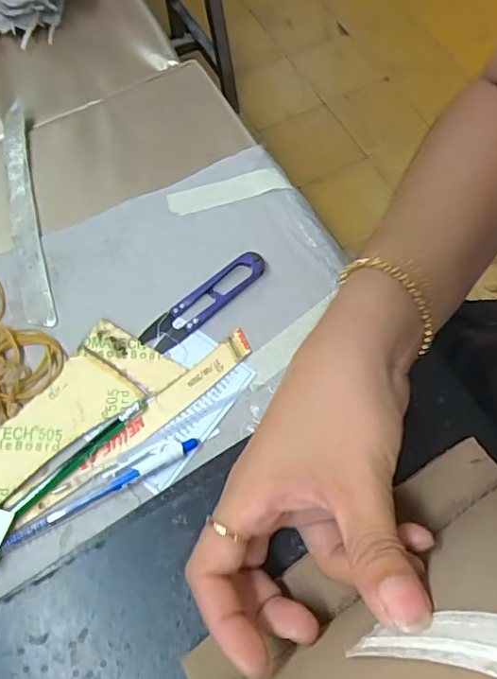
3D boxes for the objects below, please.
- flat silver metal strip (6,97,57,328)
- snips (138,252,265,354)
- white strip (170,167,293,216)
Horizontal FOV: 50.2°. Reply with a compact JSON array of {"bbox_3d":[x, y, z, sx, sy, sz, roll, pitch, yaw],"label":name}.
[{"bbox_3d":[-0.161,-0.095,0.378,0.020,0.007,0.190,-14,69,-6],"label":"flat silver metal strip"},{"bbox_3d":[-0.029,-0.026,0.349,0.094,0.010,0.021,-38,73,-15],"label":"snips"},{"bbox_3d":[-0.014,-0.108,0.384,0.086,0.004,0.019,-17,76,-5],"label":"white strip"}]

